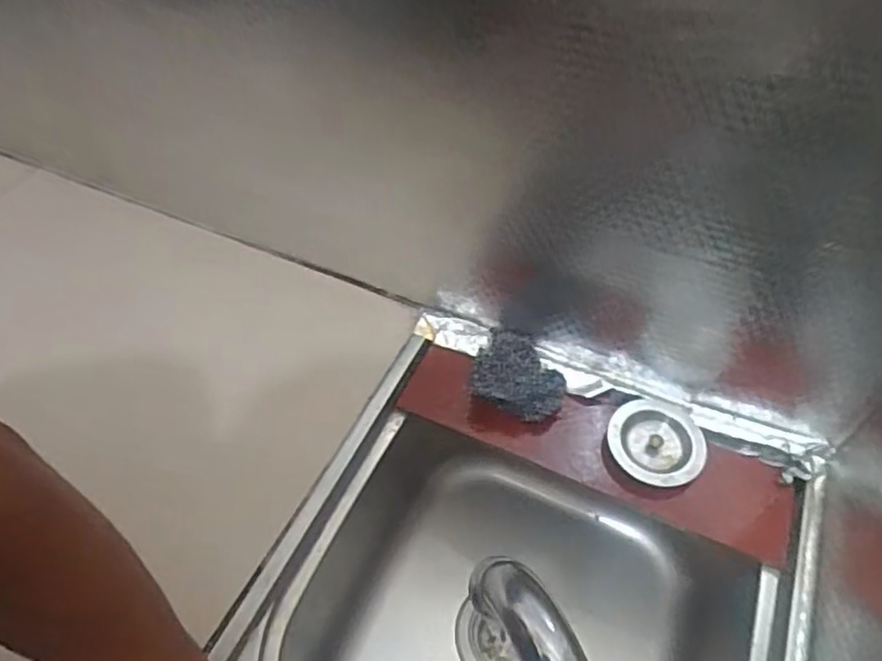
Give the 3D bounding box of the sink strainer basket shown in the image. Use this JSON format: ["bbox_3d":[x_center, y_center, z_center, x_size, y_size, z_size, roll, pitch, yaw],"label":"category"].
[{"bbox_3d":[0.201,0.101,0.573,0.088,0.026,0.082,0,52,0],"label":"sink strainer basket"}]

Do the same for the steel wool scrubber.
[{"bbox_3d":[0.078,0.041,0.607,0.085,0.024,0.085,0,52,0],"label":"steel wool scrubber"}]

